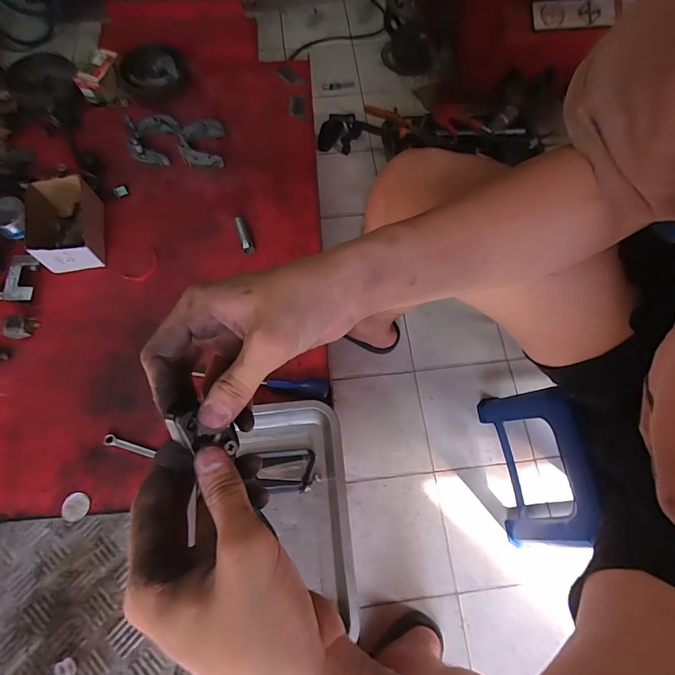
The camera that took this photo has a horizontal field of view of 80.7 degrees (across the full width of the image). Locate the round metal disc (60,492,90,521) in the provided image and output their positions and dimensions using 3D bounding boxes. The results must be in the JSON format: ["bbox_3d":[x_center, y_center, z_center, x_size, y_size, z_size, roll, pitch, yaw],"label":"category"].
[{"bbox_3d":[-0.371,0.239,0.562,0.037,0.004,0.036,0,71,-1],"label":"round metal disc"}]

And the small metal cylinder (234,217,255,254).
[{"bbox_3d":[-0.167,-0.183,0.708,0.020,0.015,0.070,-20,86,-8],"label":"small metal cylinder"}]

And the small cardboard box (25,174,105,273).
[{"bbox_3d":[-0.458,-0.190,0.671,0.105,0.072,0.142,-12,71,-5],"label":"small cardboard box"}]

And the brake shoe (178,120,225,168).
[{"bbox_3d":[-0.265,-0.376,0.773,0.083,0.019,0.097,-5,71,-3],"label":"brake shoe"}]

